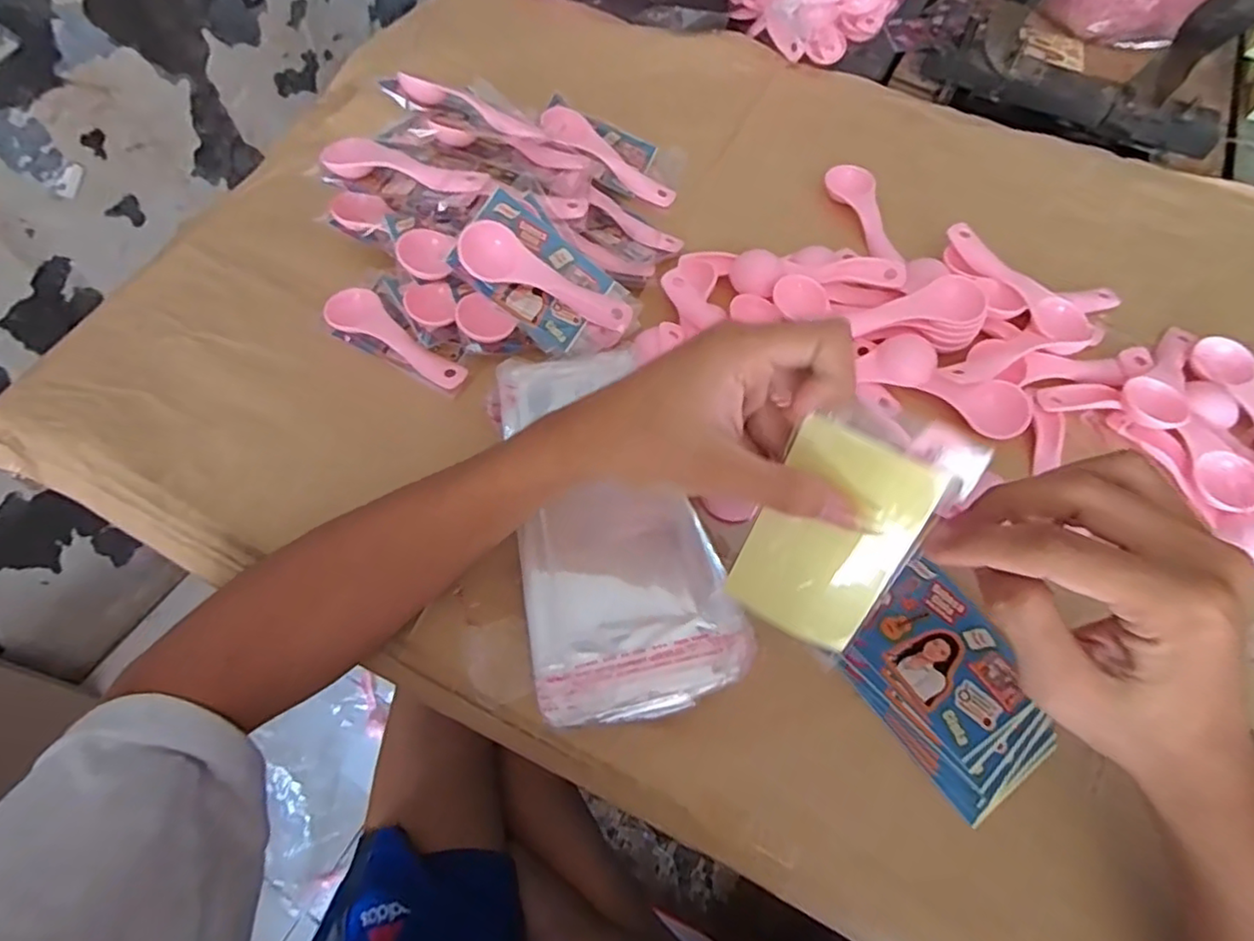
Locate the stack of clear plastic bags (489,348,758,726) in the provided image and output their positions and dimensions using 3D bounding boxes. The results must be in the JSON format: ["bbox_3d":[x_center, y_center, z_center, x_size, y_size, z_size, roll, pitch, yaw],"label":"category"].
[{"bbox_3d":[-0.012,0.023,0.344,0.101,0.027,0.212,-10,59,-11],"label":"stack of clear plastic bags"}]

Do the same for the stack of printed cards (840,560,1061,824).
[{"bbox_3d":[0.158,0.104,0.311,0.078,0.012,0.099,-32,65,-17],"label":"stack of printed cards"}]

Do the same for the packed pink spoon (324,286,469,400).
[{"bbox_3d":[-0.150,-0.087,0.417,0.111,0.023,0.035,28,64,14],"label":"packed pink spoon"}]

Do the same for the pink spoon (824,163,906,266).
[{"bbox_3d":[0.177,-0.183,0.457,0.031,0.020,0.107,-11,61,-7],"label":"pink spoon"}]

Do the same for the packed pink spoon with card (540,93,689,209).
[{"bbox_3d":[-0.011,-0.248,0.487,0.114,0.020,0.071,31,51,-9],"label":"packed pink spoon with card"}]

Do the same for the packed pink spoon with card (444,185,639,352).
[{"bbox_3d":[-0.051,-0.119,0.397,0.114,0.015,0.062,37,79,-17],"label":"packed pink spoon with card"}]

